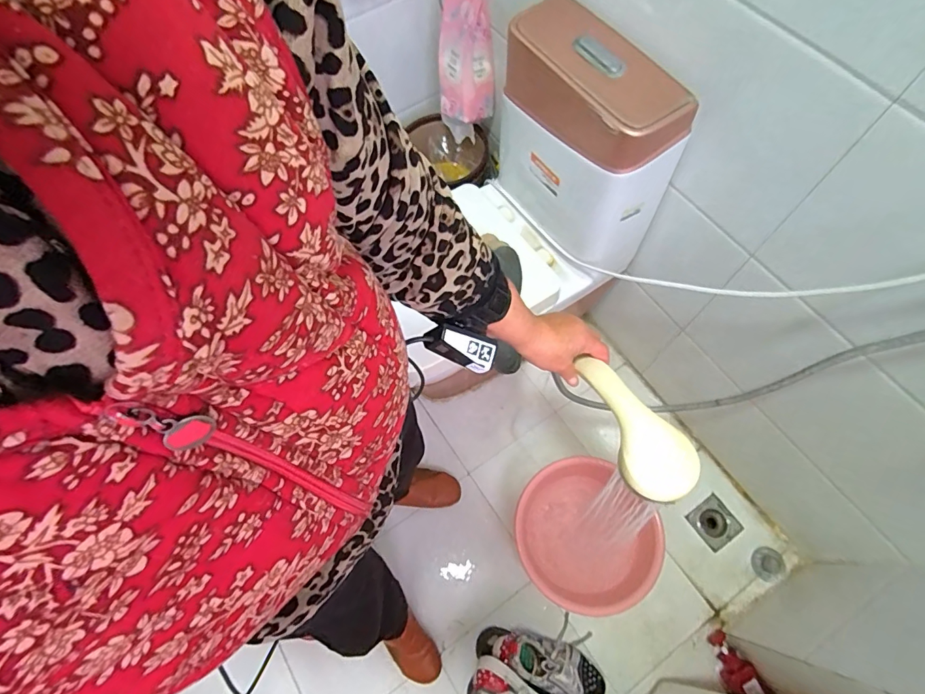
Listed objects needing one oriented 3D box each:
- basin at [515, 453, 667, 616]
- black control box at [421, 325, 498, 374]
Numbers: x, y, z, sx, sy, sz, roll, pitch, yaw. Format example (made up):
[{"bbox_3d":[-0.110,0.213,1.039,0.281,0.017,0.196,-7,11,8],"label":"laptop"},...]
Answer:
[{"bbox_3d":[0.293,0.457,1.118,0.311,0.115,0.324,-1,67,2],"label":"basin"},{"bbox_3d":[-0.002,0.001,0.435,0.073,0.026,0.027,20,65,-26],"label":"black control box"}]

